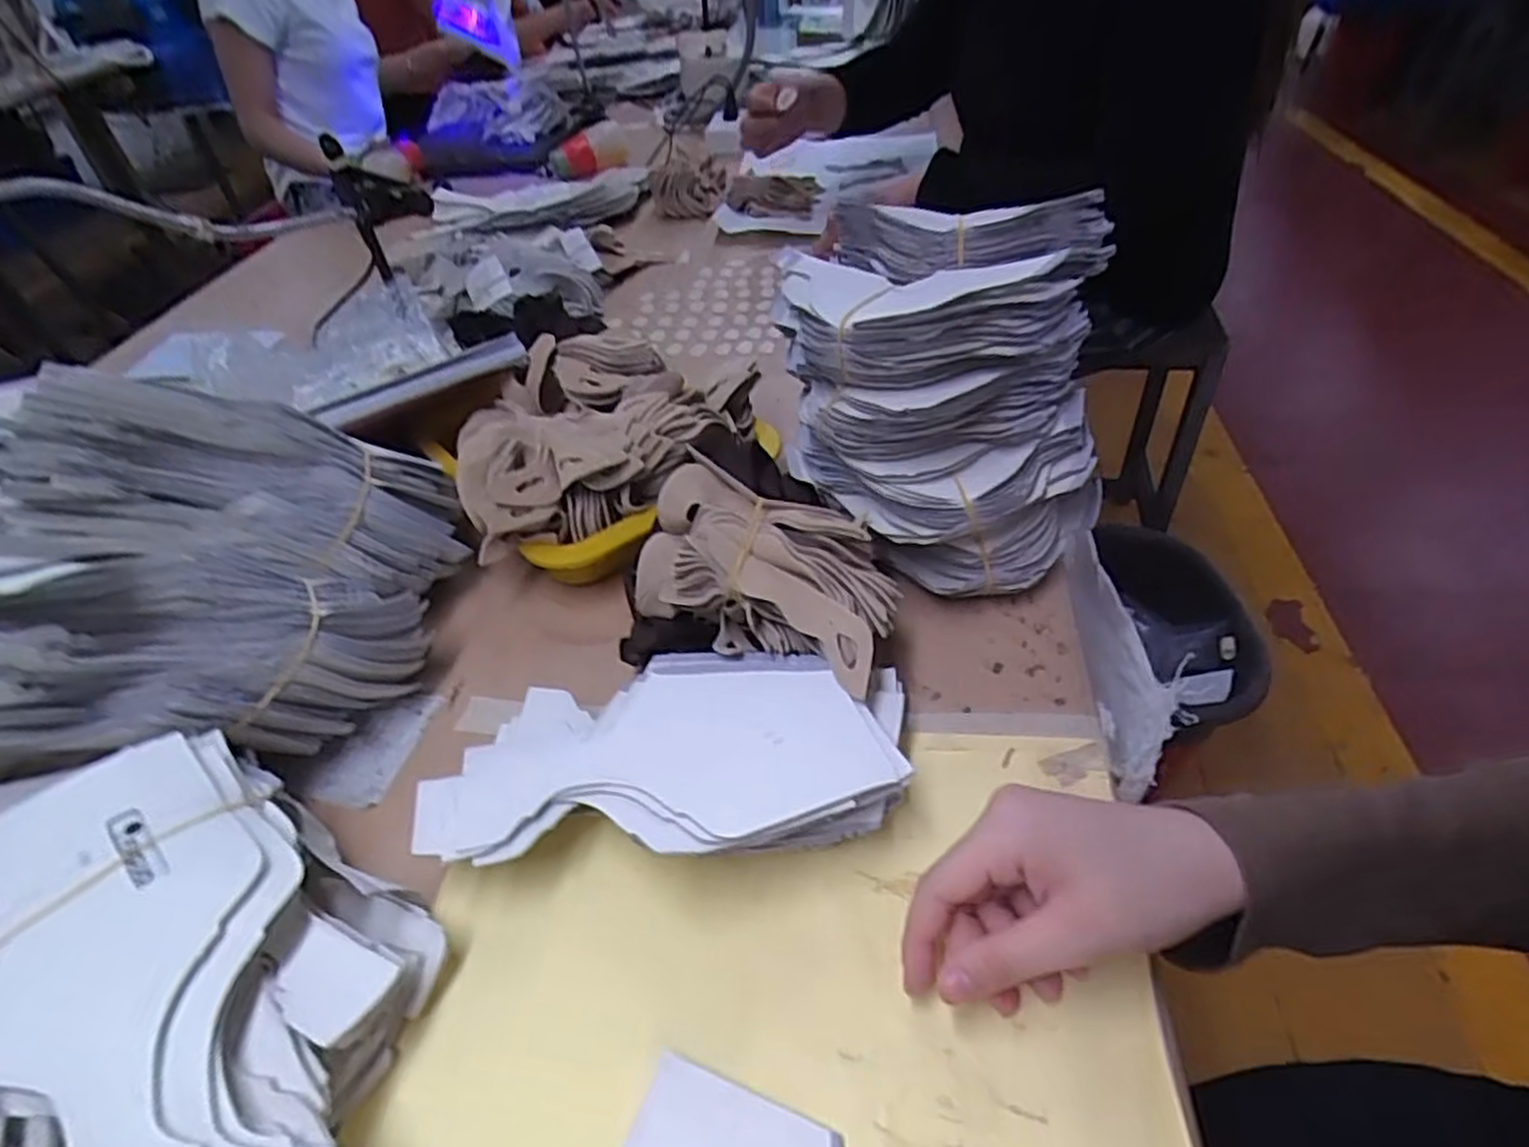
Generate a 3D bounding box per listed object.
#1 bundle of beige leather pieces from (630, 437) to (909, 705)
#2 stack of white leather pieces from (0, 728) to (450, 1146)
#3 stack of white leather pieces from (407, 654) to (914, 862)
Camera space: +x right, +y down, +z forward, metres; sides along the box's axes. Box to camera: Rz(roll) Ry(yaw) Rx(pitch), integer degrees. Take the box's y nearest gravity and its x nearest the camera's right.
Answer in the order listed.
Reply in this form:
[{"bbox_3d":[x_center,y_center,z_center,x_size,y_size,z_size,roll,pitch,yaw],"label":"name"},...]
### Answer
[{"bbox_3d":[-0.001,-0.009,0.421,0.149,0.043,0.097,15,47,21],"label":"bundle of beige leather pieces"},{"bbox_3d":[-0.217,0.154,0.309,0.222,0.091,0.121,24,51,28],"label":"stack of white leather pieces"},{"bbox_3d":[-0.044,0.092,0.378,0.216,0.050,0.105,-1,44,5],"label":"stack of white leather pieces"}]

